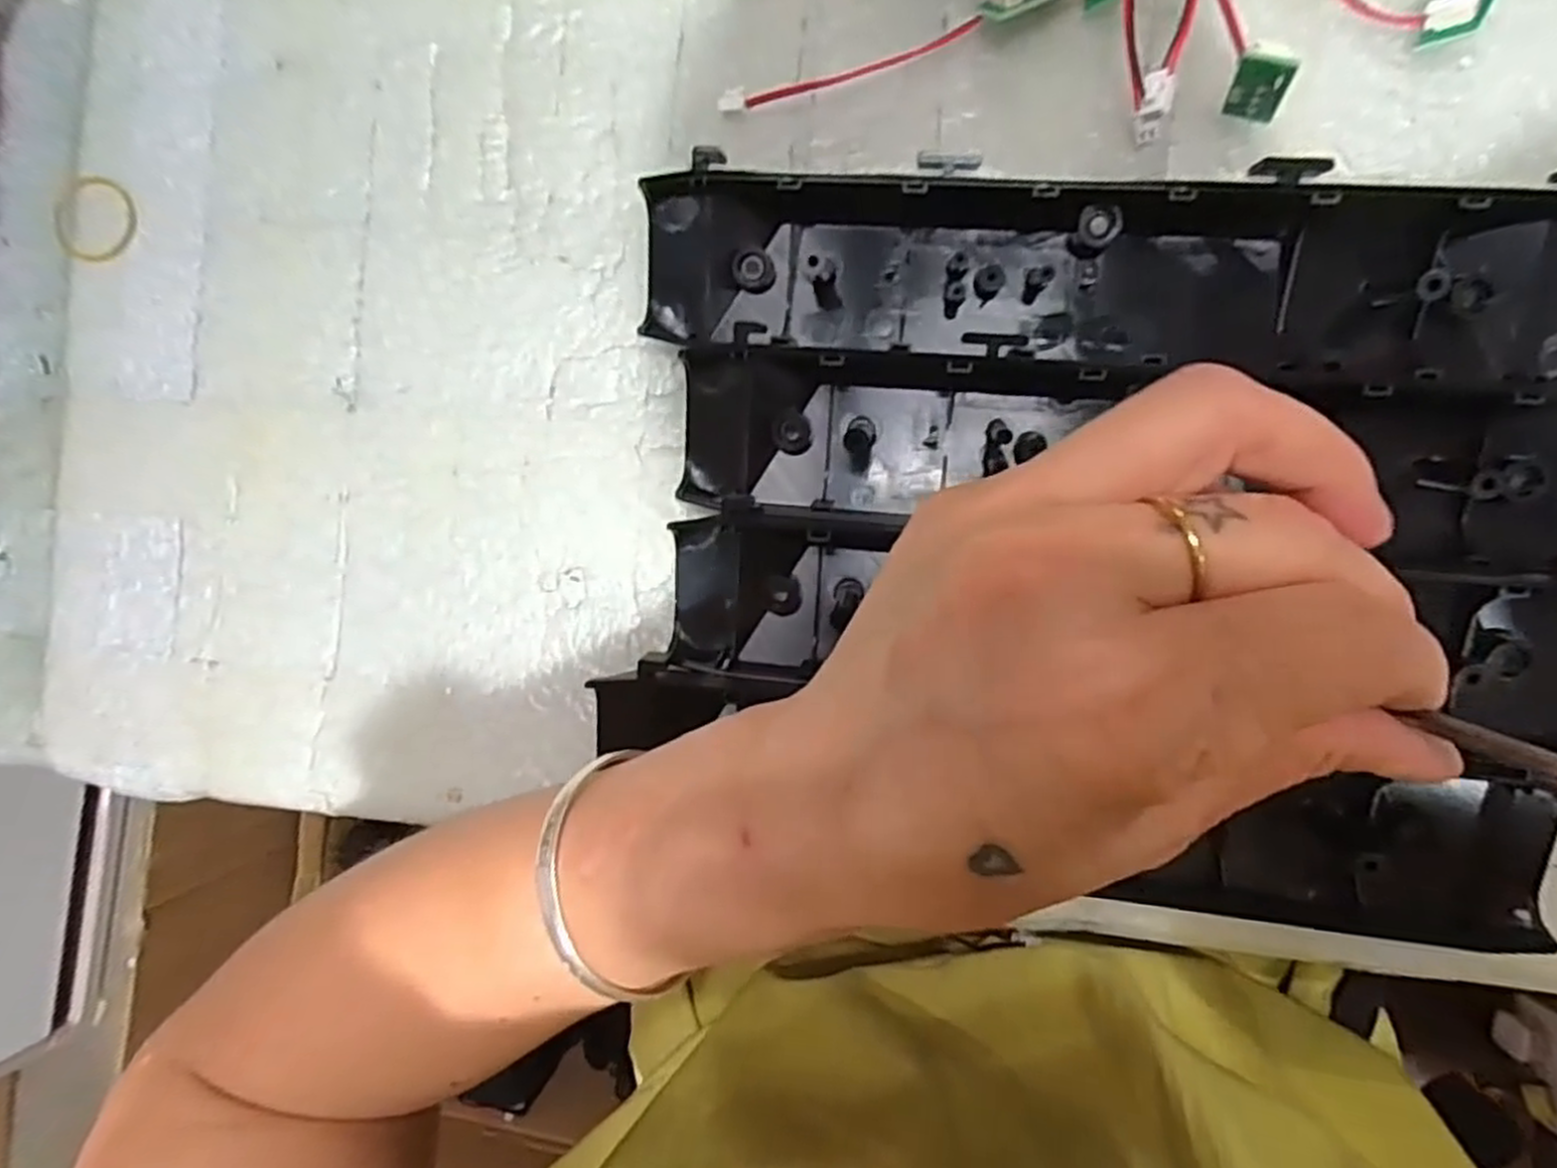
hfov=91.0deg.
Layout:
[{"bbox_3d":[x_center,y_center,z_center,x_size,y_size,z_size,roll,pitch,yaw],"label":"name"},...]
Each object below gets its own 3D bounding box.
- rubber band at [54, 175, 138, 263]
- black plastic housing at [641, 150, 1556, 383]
[{"bbox_3d":[-0.247,-0.133,0.277,0.028,0.006,0.031,-5,88,7],"label":"rubber band"},{"bbox_3d":[0.095,-0.098,0.227,0.271,0.023,0.061,4,89,8],"label":"black plastic housing"}]

